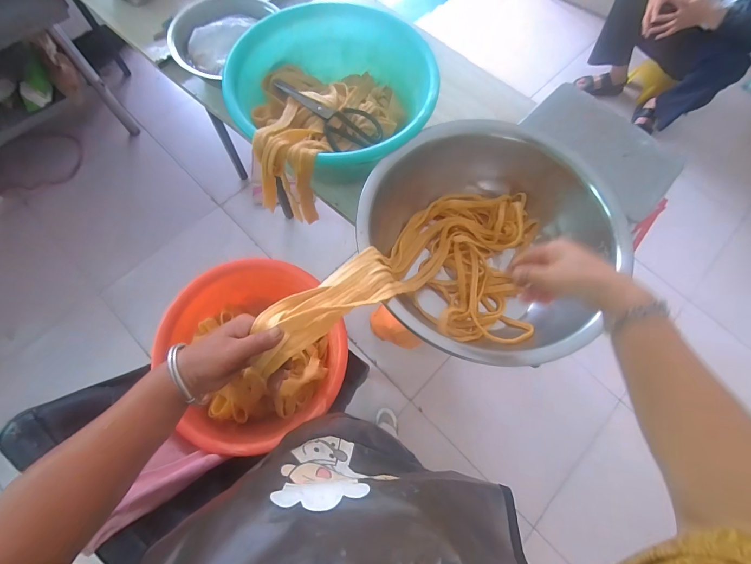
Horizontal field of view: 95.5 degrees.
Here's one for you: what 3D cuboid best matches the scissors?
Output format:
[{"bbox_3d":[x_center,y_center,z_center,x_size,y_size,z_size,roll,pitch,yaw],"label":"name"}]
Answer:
[{"bbox_3d":[-0.097,-0.328,0.683,0.226,0.022,0.104,25,71,-12],"label":"scissors"}]

